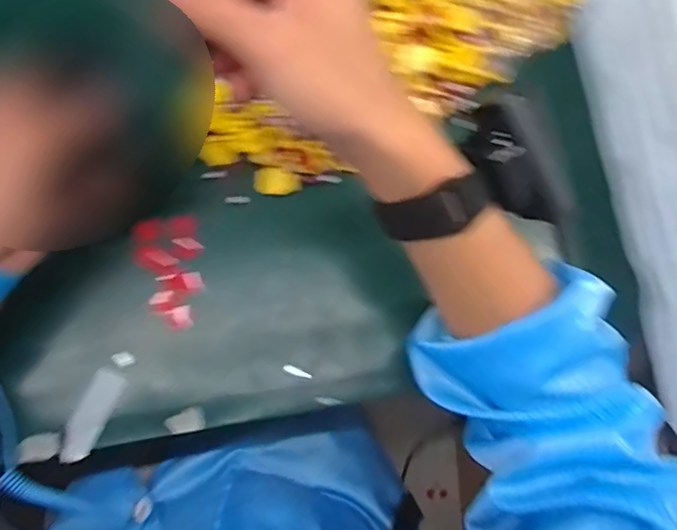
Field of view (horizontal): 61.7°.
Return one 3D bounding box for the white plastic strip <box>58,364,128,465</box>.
[{"bbox_3d":[-0.165,0.101,0.378,0.023,0.006,0.062,26,77,3],"label":"white plastic strip"}]

